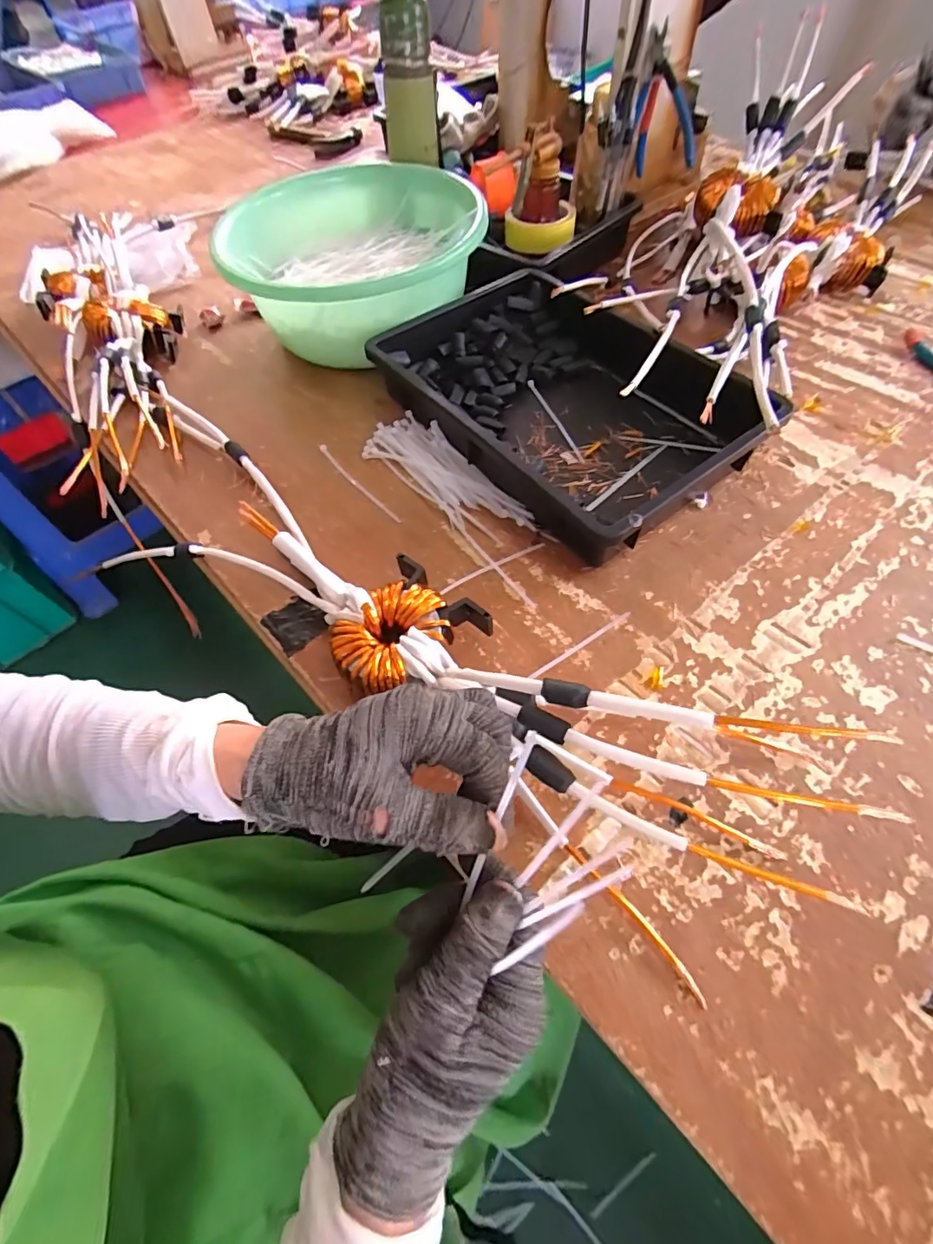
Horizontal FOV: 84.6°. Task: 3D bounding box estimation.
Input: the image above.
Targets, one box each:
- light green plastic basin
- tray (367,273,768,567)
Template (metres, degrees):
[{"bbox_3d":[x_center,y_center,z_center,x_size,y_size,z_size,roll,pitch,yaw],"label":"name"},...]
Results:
[{"bbox_3d":[-0.139,-0.434,0.636,0.295,0.120,0.309,-2,58,3],"label":"light green plastic basin"},{"bbox_3d":[0.096,-0.232,0.533,0.245,0.063,0.363,-33,62,-16],"label":"tray"}]

